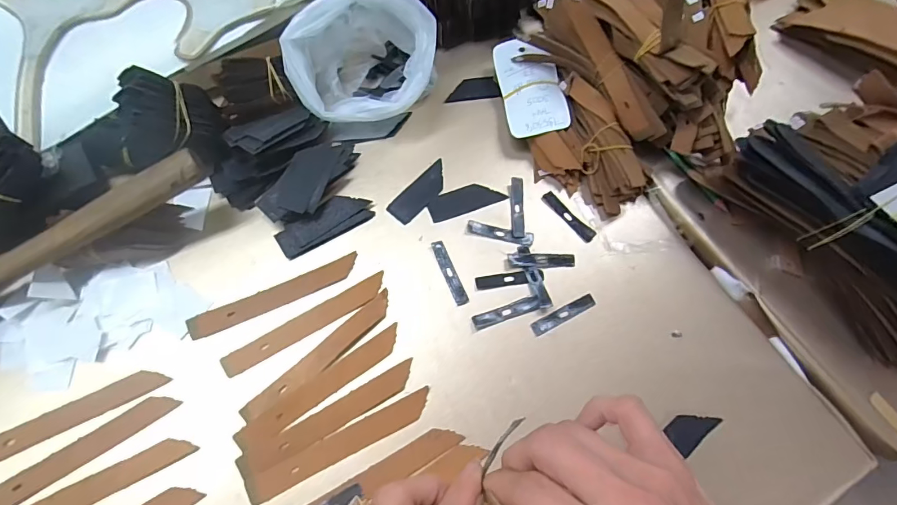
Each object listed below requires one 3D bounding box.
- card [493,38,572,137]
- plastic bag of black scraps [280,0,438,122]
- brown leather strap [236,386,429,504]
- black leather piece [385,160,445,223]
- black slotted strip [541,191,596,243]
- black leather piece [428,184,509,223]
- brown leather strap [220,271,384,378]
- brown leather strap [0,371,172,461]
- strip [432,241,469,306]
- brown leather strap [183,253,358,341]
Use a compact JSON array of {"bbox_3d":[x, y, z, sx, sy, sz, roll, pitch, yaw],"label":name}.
[{"bbox_3d":[0.072,-0.149,0.398,0.052,0.012,0.101,-12,70,5],"label":"card"},{"bbox_3d":[-0.072,-0.161,0.380,0.117,0.073,0.101,-6,68,-6],"label":"plastic bag of black scraps"},{"bbox_3d":[-0.071,0.126,0.299,0.125,0.005,0.025,-21,70,-11],"label":"brown leather strap"},{"bbox_3d":[-0.022,-0.051,0.374,0.023,0.004,0.063,40,71,13],"label":"black leather piece"},{"bbox_3d":[0.099,-0.030,0.372,0.013,0.004,0.053,-38,74,-17],"label":"black slotted strip"},{"bbox_3d":[0.014,-0.044,0.374,0.062,0.004,0.023,-20,70,-11],"label":"black leather piece"},{"bbox_3d":[-0.102,0.051,0.330,0.124,0.006,0.016,-30,72,-14],"label":"brown leather strap"},{"bbox_3d":[-0.253,0.109,0.297,0.124,0.006,0.016,-26,71,-13],"label":"brown leather strap"},{"bbox_3d":[0.001,0.015,0.348,0.010,0.004,0.054,-20,70,-11],"label":"strip"},{"bbox_3d":[-0.128,0.032,0.336,0.124,0.005,0.016,-24,71,-12],"label":"brown leather strap"}]

